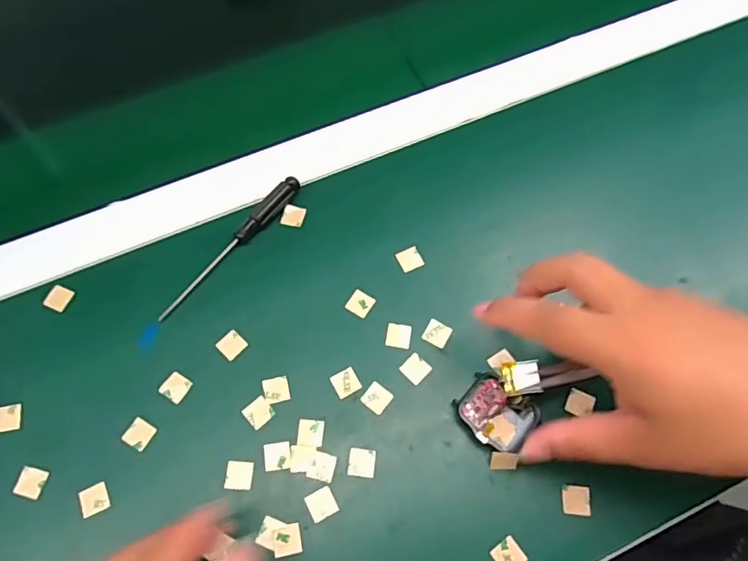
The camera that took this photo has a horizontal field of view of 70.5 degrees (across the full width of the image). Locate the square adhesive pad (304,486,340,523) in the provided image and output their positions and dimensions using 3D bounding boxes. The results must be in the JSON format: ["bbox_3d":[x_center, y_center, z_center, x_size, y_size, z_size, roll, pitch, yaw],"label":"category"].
[{"bbox_3d":[-0.030,0.129,0.305,0.016,0.004,0.015,-26,69,-11],"label":"square adhesive pad"}]

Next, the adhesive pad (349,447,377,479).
[{"bbox_3d":[-0.007,0.108,0.313,0.016,0.004,0.016,5,67,2],"label":"adhesive pad"}]

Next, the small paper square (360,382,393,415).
[{"bbox_3d":[0.002,0.073,0.328,0.016,0.004,0.016,33,71,14],"label":"small paper square"}]

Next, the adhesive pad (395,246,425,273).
[{"bbox_3d":[0.025,-0.015,0.365,0.016,0.004,0.016,-25,69,-10],"label":"adhesive pad"}]

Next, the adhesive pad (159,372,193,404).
[{"bbox_3d":[-0.125,0.067,0.331,0.015,0.004,0.016,30,70,12],"label":"adhesive pad"}]

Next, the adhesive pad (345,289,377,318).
[{"bbox_3d":[-0.009,0.015,0.352,0.016,0.004,0.016,31,70,13],"label":"adhesive pad"}]

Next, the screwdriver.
[{"bbox_3d":[-0.097,-0.024,0.362,0.010,0.013,0.130,36,71,15],"label":"screwdriver"}]

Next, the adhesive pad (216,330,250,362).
[{"bbox_3d":[-0.092,0.042,0.342,0.016,0.004,0.016,-43,73,-16],"label":"adhesive pad"}]

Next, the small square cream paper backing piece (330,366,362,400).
[{"bbox_3d":[-0.018,0.064,0.332,0.016,0.004,0.015,-28,69,-11],"label":"small square cream paper backing piece"}]

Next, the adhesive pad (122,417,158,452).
[{"bbox_3d":[-0.143,0.093,0.321,0.015,0.004,0.015,29,70,12],"label":"adhesive pad"}]

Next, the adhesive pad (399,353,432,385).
[{"bbox_3d":[0.026,0.056,0.335,0.015,0.004,0.016,41,73,16],"label":"adhesive pad"}]

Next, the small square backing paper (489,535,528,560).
[{"bbox_3d":[0.075,0.153,0.294,0.016,0.004,0.015,-33,70,-13],"label":"small square backing paper"}]

